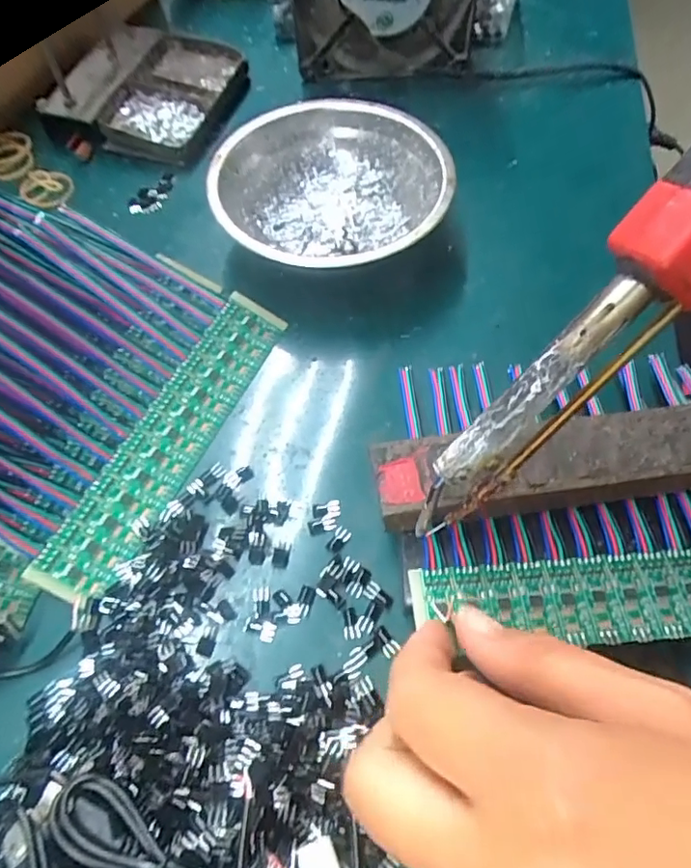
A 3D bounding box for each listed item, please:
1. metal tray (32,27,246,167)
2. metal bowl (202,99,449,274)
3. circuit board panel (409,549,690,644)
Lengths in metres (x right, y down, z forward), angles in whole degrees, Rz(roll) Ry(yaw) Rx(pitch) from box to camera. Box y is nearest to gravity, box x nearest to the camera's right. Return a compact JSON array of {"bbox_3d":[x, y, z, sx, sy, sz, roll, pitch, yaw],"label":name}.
[{"bbox_3d":[-0.134,-0.228,0.377,0.107,0.030,0.111,12,61,6],"label":"metal tray"},{"bbox_3d":[-0.008,-0.128,0.311,0.121,0.044,0.119,0,62,-1],"label":"metal bowl"},{"bbox_3d":[0.108,0.060,0.214,0.163,0.004,0.034,-2,60,0],"label":"circuit board panel"}]

